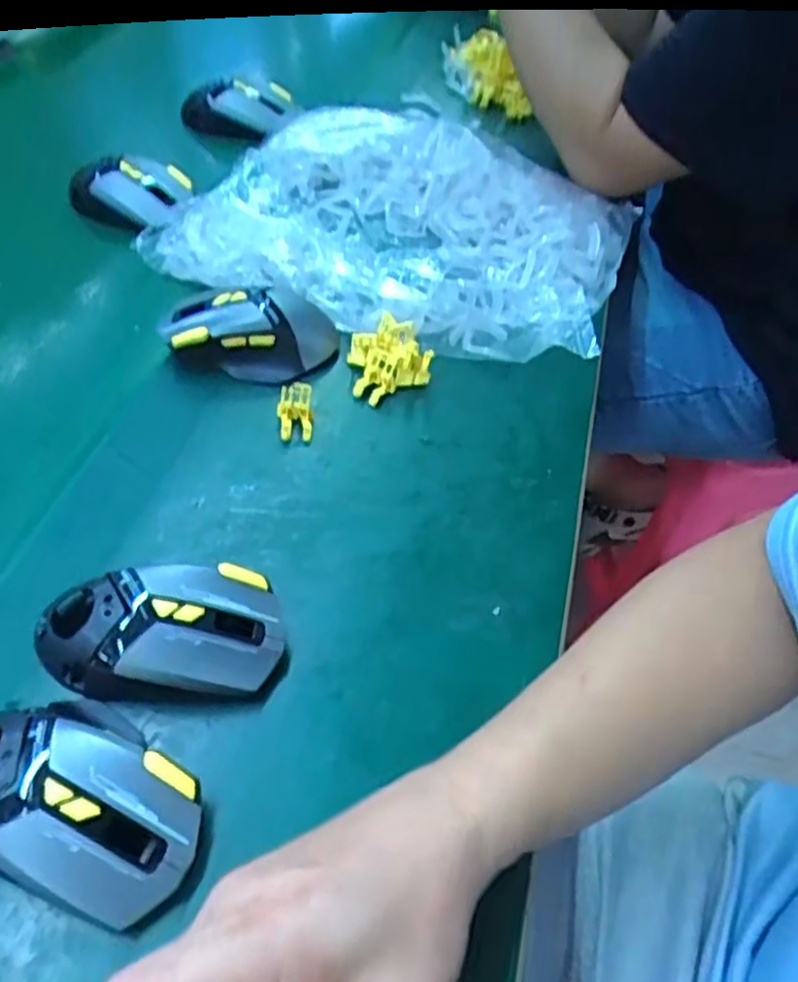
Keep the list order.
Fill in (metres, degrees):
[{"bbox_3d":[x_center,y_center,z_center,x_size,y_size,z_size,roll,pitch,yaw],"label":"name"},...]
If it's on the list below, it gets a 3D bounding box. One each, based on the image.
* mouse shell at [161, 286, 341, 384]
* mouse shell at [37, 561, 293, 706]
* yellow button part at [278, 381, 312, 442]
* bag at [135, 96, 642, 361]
[{"bbox_3d":[-0.102,-0.108,0.498,0.123,0.039,0.061,-4,52,-9],"label":"mouse shell"},{"bbox_3d":[-0.118,0.065,0.358,0.119,0.041,0.078,-4,50,-8],"label":"mouse shell"},{"bbox_3d":[-0.067,-0.051,0.466,0.021,0.026,0.029,-4,52,-9],"label":"yellow button part"},{"bbox_3d":[0.009,-0.249,0.637,0.365,0.051,0.346,19,52,9],"label":"bag"}]

